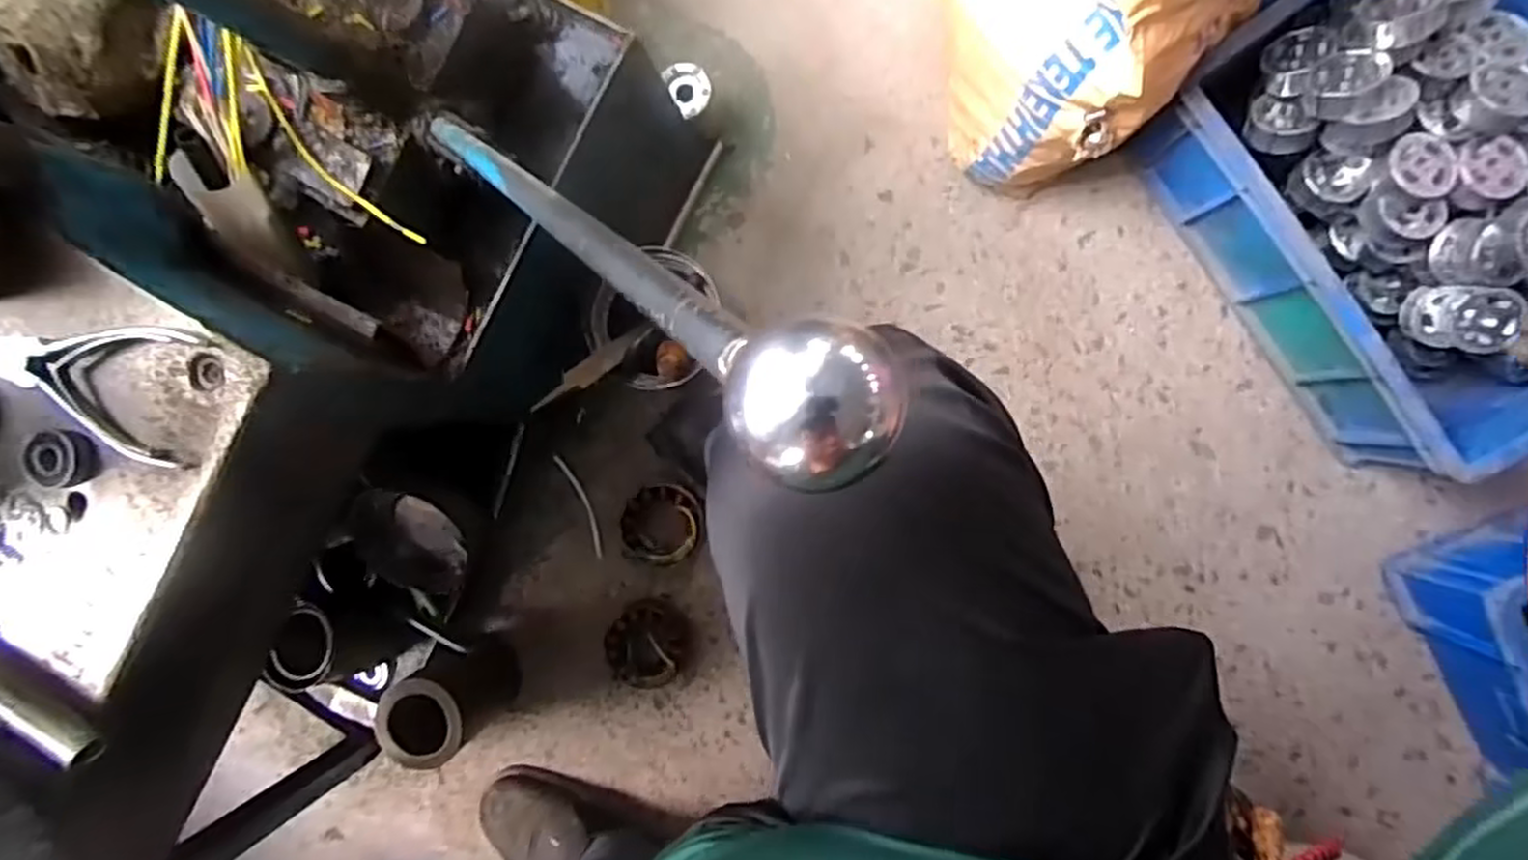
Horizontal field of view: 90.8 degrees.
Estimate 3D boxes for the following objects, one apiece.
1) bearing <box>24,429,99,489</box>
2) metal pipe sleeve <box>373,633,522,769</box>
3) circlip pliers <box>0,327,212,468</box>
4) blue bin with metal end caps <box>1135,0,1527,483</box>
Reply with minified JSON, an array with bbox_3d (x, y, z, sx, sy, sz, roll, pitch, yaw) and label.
[{"bbox_3d":[-0.370,0.015,0.397,0.034,0.012,0.030,-8,91,5],"label":"bearing"},{"bbox_3d":[-0.323,0.277,0.787,0.090,0.137,0.091,-39,88,5],"label":"metal pipe sleeve"},{"bbox_3d":[-0.357,-0.031,0.393,0.117,0.014,0.069,17,93,5],"label":"circlip pliers"},{"bbox_3d":[0.552,-0.199,0.619,0.277,0.191,0.391,-34,88,5],"label":"blue bin with metal end caps"}]

